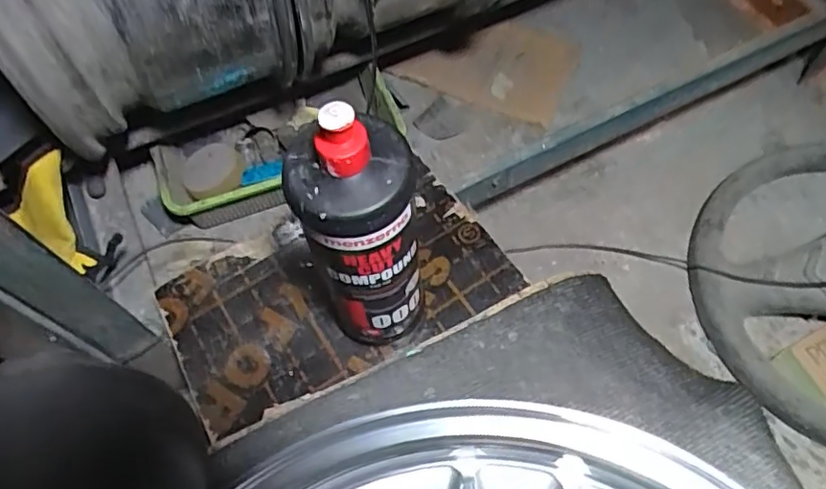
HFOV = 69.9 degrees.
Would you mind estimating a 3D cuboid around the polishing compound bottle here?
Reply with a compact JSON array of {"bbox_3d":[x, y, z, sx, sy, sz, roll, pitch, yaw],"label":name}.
[{"bbox_3d":[-0.036,0.001,0.437,0.083,0.273,0.080,-23,65,-9],"label":"polishing compound bottle"}]

